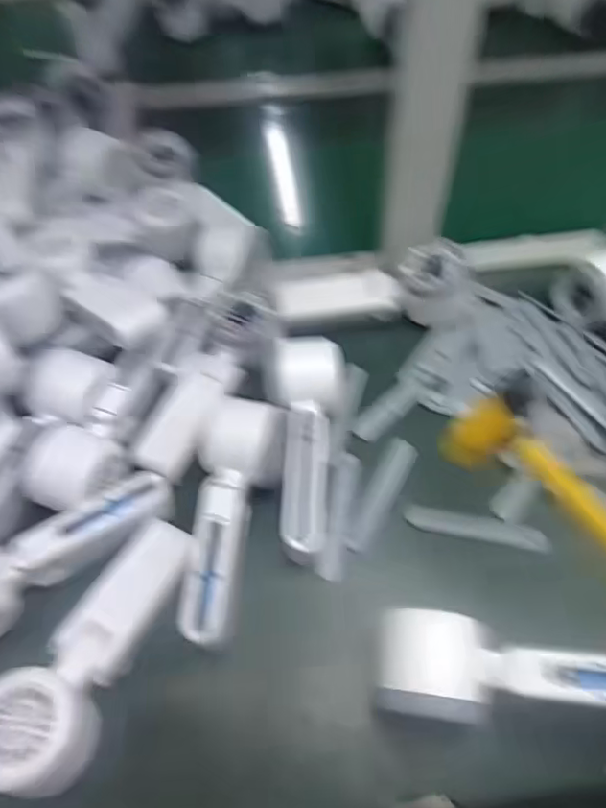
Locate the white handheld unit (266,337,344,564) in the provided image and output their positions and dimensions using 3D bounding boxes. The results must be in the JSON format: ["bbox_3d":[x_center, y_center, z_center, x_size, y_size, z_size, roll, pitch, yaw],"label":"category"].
[{"bbox_3d":[-0.002,0.030,0.422,0.059,0.051,0.163,2,56,2],"label":"white handheld unit"}]

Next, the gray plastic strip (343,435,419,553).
[{"bbox_3d":[0.059,0.065,0.421,0.020,0.009,0.089,22,59,15],"label":"gray plastic strip"}]

